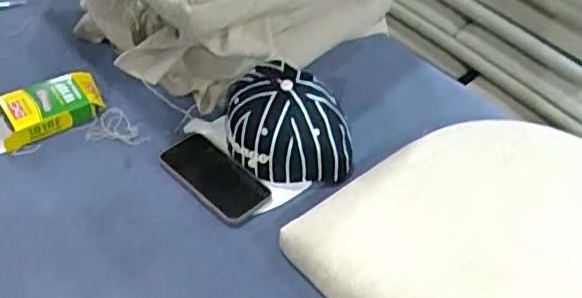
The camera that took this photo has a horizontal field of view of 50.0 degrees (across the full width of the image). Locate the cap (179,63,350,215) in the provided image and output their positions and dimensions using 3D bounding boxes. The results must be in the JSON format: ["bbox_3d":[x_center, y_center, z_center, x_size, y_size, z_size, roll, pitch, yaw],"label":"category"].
[{"bbox_3d":[-0.023,-0.035,0.877,0.168,0.115,0.192,-22,55,-25],"label":"cap"}]

